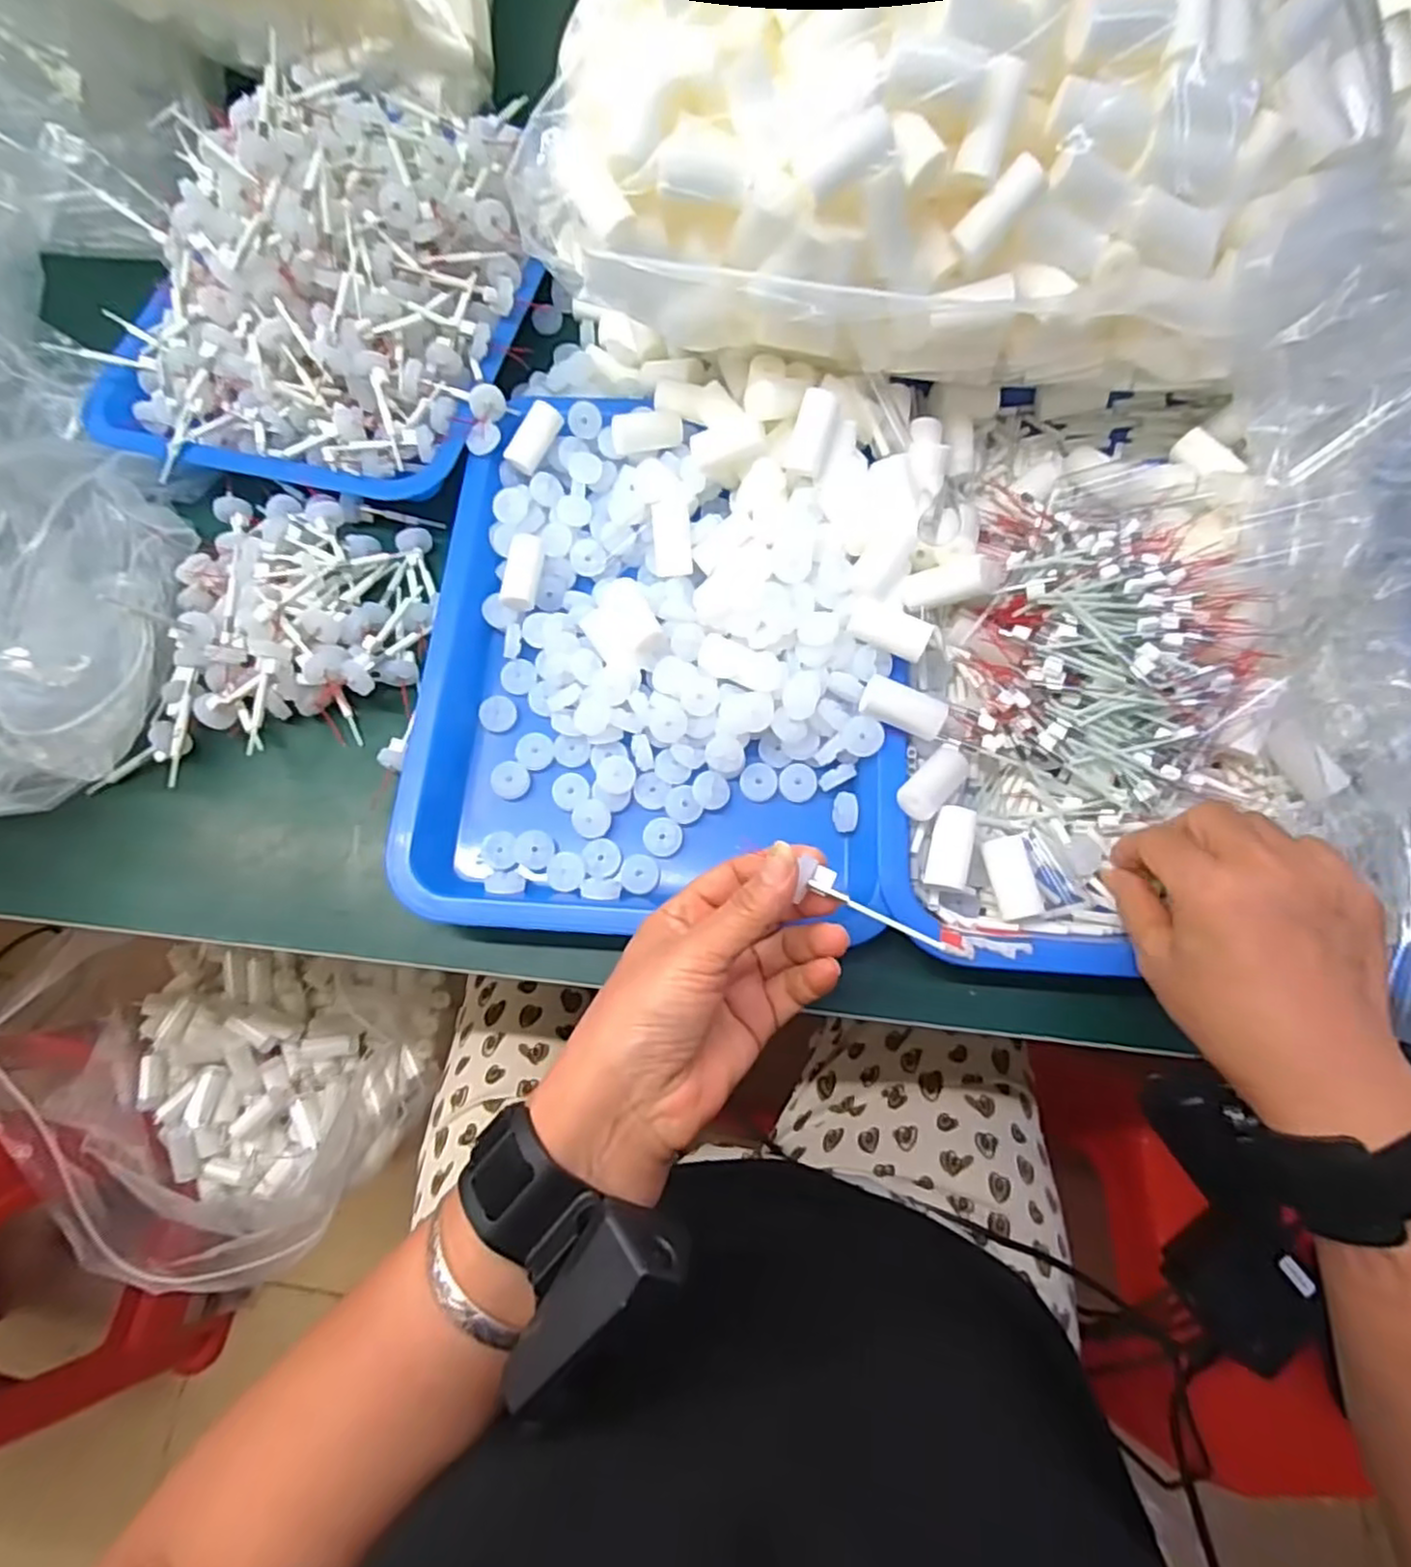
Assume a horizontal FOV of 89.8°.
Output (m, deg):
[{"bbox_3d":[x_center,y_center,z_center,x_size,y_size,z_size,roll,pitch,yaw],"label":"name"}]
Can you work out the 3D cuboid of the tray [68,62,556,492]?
[{"bbox_3d":[-0.247,-0.314,0.432,0.263,0.098,0.249,10,74,5],"label":"tray"}]

